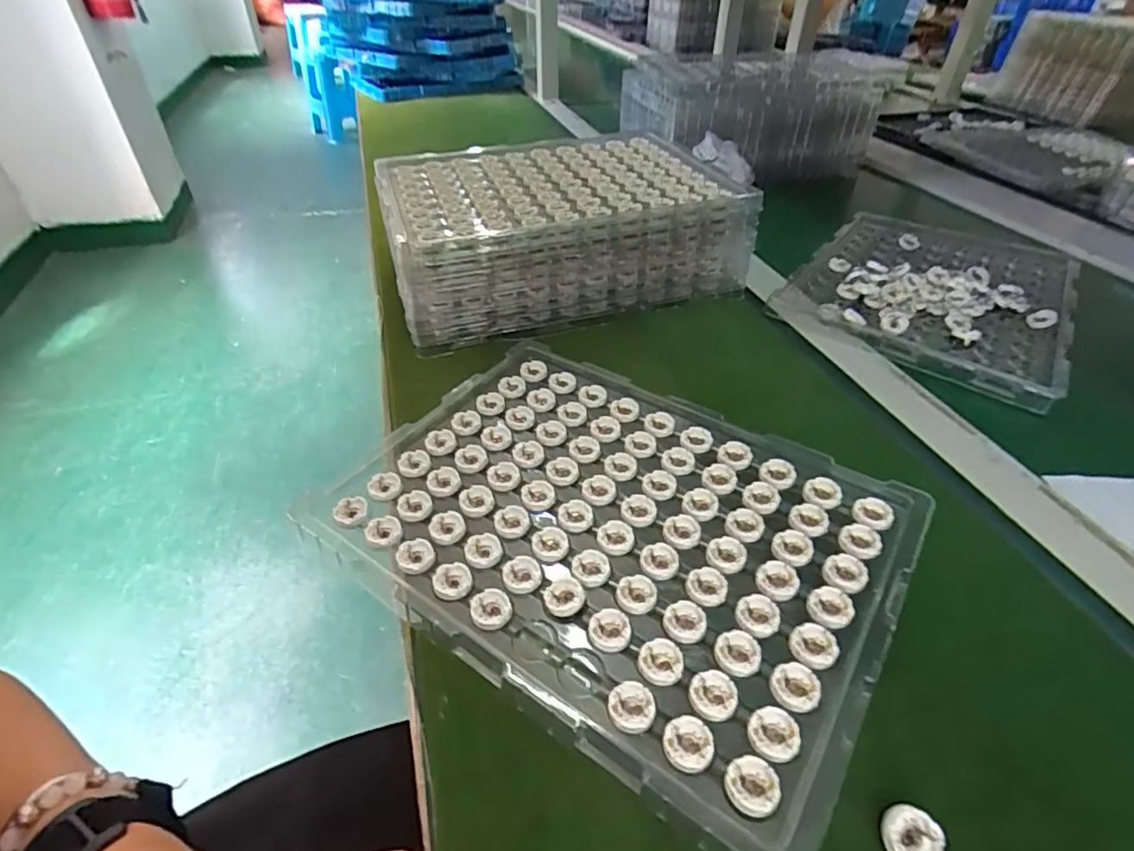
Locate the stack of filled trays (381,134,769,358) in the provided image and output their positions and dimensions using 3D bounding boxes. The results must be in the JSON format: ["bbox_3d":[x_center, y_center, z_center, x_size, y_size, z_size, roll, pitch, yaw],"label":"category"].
[{"bbox_3d":[-0.018,-0.220,0.634,0.342,0.098,0.264,-13,43,-15],"label":"stack of filled trays"}]

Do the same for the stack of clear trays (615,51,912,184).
[{"bbox_3d":[0.293,-0.535,0.989,0.348,0.129,0.285,-9,42,-11],"label":"stack of clear trays"}]

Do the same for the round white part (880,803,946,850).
[{"bbox_3d":[0.147,0.176,0.248,0.022,0.011,0.024,0,41,0],"label":"round white part"}]

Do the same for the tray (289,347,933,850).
[{"bbox_3d":[0.023,0.057,0.383,0.351,0.016,0.251,26,47,26],"label":"tray"}]

